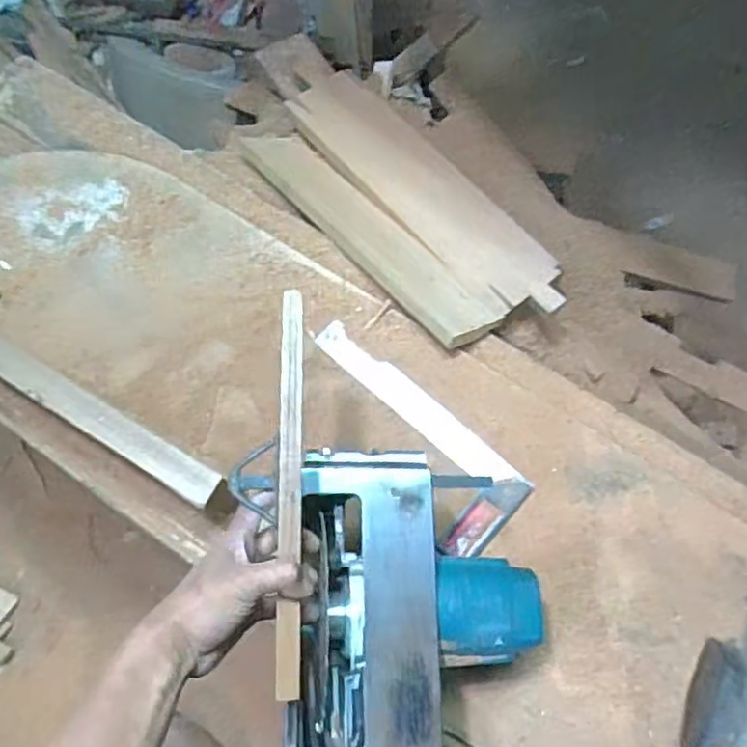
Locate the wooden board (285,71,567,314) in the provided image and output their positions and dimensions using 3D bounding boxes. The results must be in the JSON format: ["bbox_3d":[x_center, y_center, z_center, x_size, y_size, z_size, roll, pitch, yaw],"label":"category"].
[{"bbox_3d":[0.071,-0.257,0.907,0.132,0.015,0.471,-36,72,-22],"label":"wooden board"}]

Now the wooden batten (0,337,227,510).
[{"bbox_3d":[-0.333,0.022,0.682,0.415,0.021,0.038,30,78,8],"label":"wooden batten"}]

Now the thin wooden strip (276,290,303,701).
[{"bbox_3d":[-0.066,0.085,0.514,0.019,0.007,0.312,-1,76,1],"label":"thin wooden strip"}]

